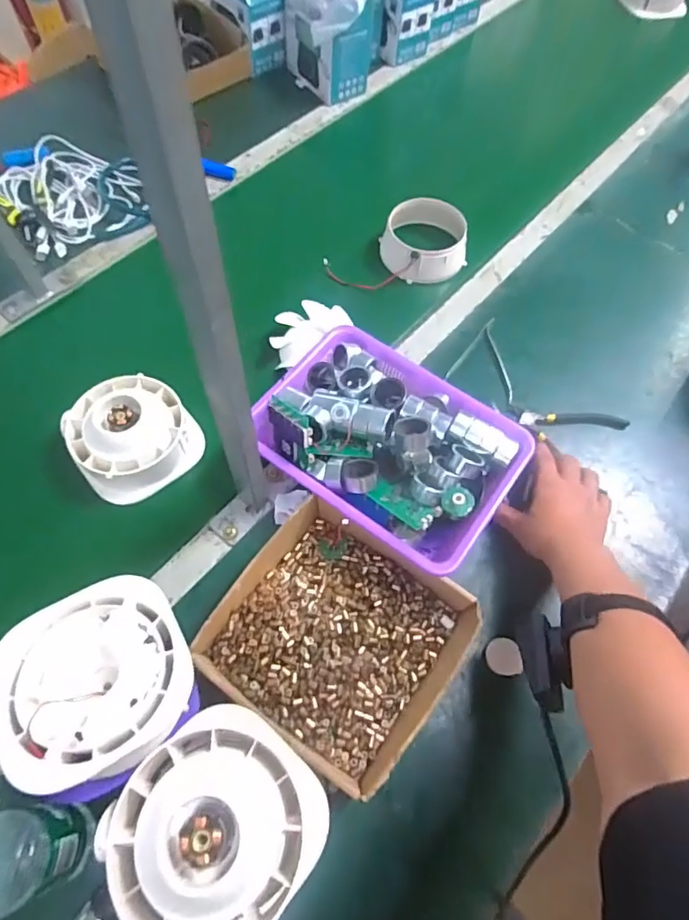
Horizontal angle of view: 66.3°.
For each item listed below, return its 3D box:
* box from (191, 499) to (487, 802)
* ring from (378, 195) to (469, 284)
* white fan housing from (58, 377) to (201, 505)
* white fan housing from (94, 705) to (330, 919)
[{"bbox_3d":[-0.007,0.161,0.512,0.222,0.056,0.203,35,67,14],"label":"box"},{"bbox_3d":[0.116,-0.319,0.770,0.118,0.065,0.118,1,63,-2],"label":"ring"},{"bbox_3d":[-0.252,-0.033,0.610,0.134,0.069,0.135,-37,70,-19],"label":"white fan housing"},{"bbox_3d":[-0.086,0.253,0.366,0.130,0.069,0.131,1,63,-2],"label":"white fan housing"}]

